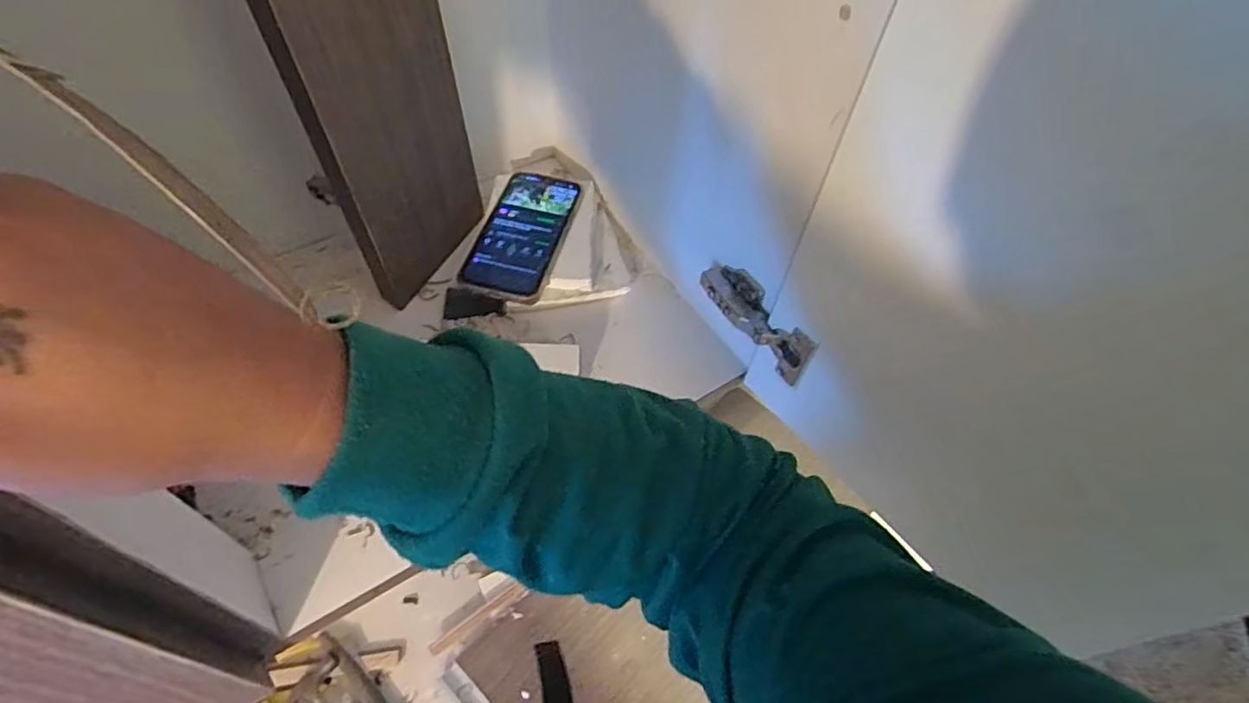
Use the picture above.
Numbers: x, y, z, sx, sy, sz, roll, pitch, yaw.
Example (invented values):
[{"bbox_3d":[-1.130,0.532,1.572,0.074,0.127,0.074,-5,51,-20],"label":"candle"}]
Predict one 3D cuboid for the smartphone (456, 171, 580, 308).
[{"bbox_3d":[-0.101,-0.120,0.634,0.081,0.011,0.162,12,56,4],"label":"smartphone"}]

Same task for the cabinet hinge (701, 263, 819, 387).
[{"bbox_3d":[0.107,-0.027,0.533,0.023,0.055,0.118,-27,61,-21],"label":"cabinet hinge"}]

